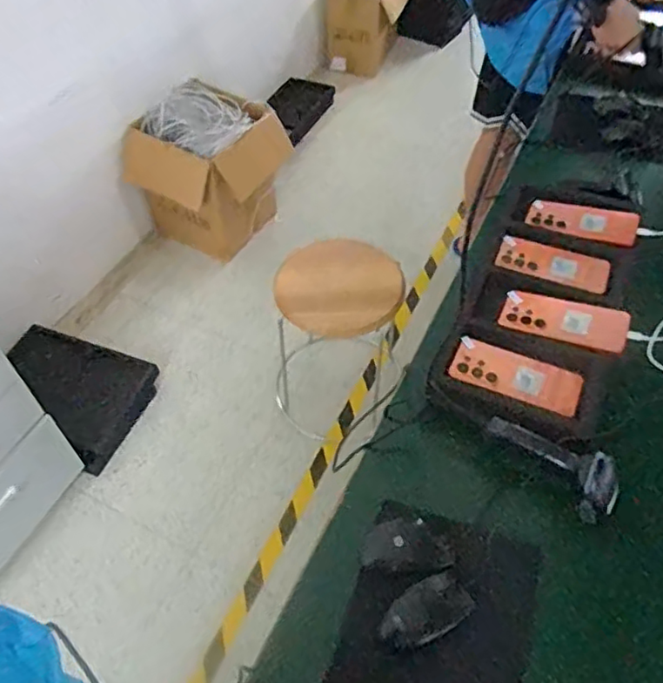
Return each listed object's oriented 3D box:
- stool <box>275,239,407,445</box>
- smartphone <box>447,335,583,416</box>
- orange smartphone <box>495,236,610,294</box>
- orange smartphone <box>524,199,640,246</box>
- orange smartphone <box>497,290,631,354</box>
[{"bbox_3d":[0.006,-0.018,1.500,0.299,0.426,0.295,0,52,0],"label":"stool"},{"bbox_3d":[0.245,0.043,0.810,0.165,0.015,0.070,21,55,16],"label":"smartphone"},{"bbox_3d":[0.344,-0.120,0.941,0.165,0.011,0.088,17,54,13],"label":"orange smartphone"},{"bbox_3d":[0.405,-0.193,0.983,0.168,0.008,0.061,15,64,18],"label":"orange smartphone"},{"bbox_3d":[0.329,-0.031,0.859,0.166,0.006,0.078,15,55,19],"label":"orange smartphone"}]

